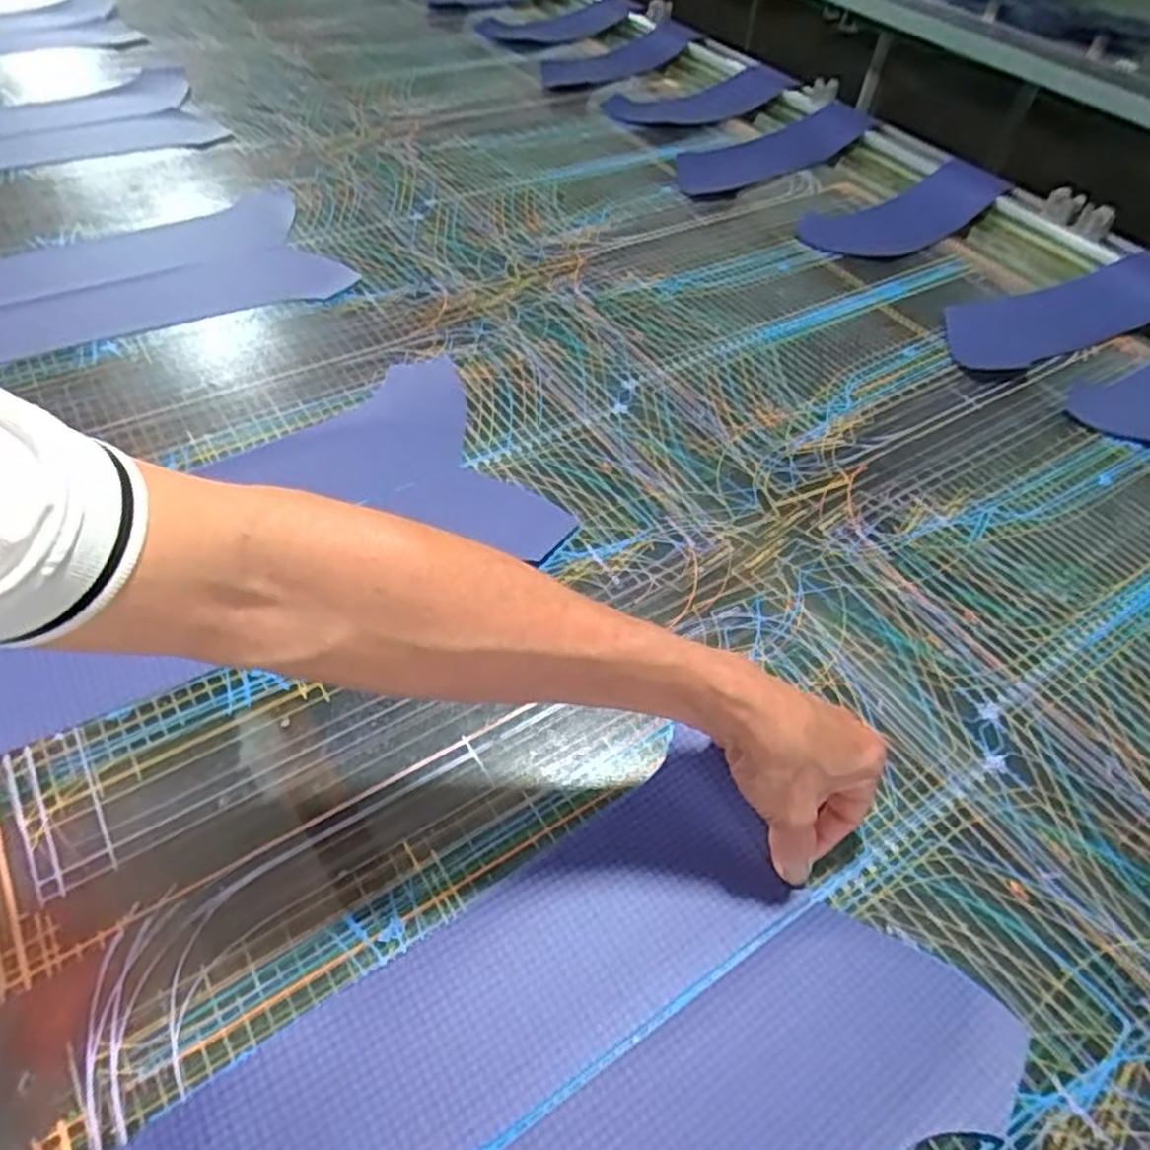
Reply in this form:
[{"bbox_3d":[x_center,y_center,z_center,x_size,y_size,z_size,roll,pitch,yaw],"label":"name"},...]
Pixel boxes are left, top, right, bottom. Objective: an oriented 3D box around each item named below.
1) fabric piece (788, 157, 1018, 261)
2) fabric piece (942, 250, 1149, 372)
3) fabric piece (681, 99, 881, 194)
[{"bbox_3d":[0.389,-0.438,0.910,0.271,0.041,0.120,-29,59,-24],"label":"fabric piece"},{"bbox_3d":[0.508,-0.276,0.783,0.299,0.046,0.103,-15,54,-16],"label":"fabric piece"},{"bbox_3d":[0.266,-0.584,1.040,0.336,0.041,0.133,-33,61,-27],"label":"fabric piece"}]

